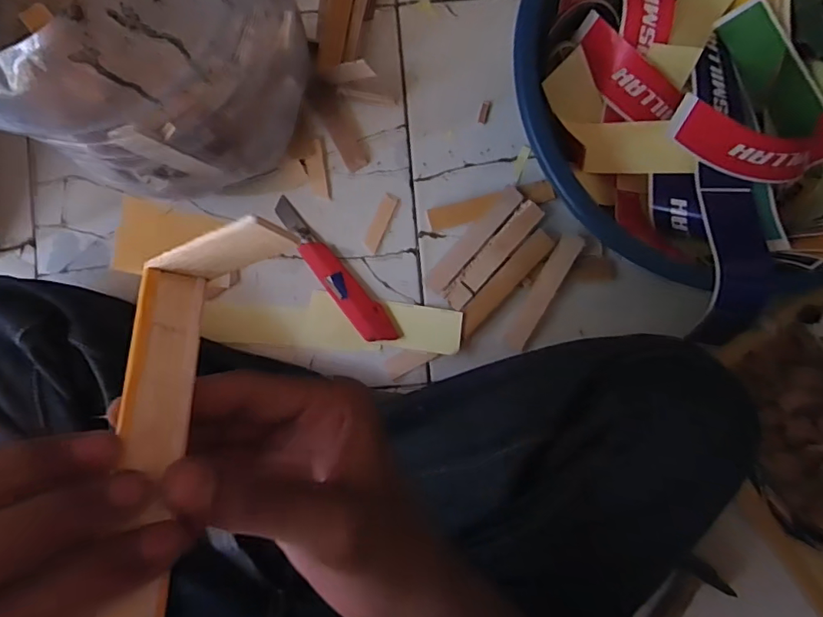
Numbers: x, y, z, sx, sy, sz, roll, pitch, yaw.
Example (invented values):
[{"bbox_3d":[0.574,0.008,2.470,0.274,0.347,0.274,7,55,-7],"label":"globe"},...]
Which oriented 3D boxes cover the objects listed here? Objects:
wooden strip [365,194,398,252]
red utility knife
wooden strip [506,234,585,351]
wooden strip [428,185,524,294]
[{"bbox_3d":[-0.032,-0.089,0.531,0.015,0.004,0.061,24,88,-1],"label":"wooden strip"},{"bbox_3d":[-0.080,-0.039,0.526,0.030,0.012,0.181,-37,89,-2],"label":"red utility knife"},{"bbox_3d":[0.133,-0.017,0.517,0.023,0.008,0.125,30,94,13],"label":"wooden strip"},{"bbox_3d":[0.065,-0.071,0.522,0.021,0.015,0.130,41,88,0],"label":"wooden strip"}]

